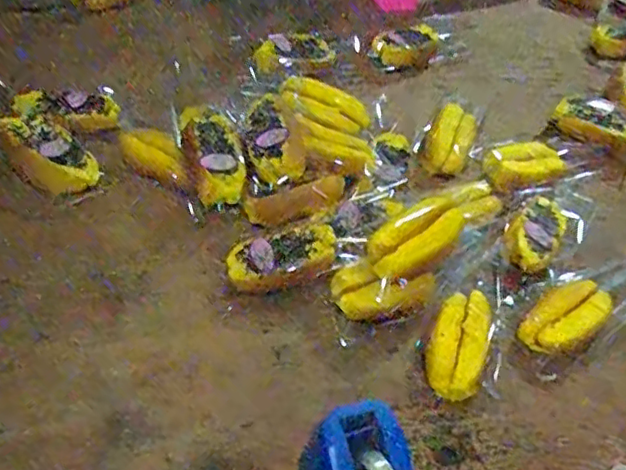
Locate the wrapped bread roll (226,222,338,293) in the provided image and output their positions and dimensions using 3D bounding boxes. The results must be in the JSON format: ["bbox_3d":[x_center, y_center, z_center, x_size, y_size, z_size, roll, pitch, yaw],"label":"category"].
[{"bbox_3d":[-0.036,0.024,0.707,0.125,0.046,0.076,-24,59,-26],"label":"wrapped bread roll"}]

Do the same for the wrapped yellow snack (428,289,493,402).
[{"bbox_3d":[0.157,0.116,0.677,0.061,0.049,0.129,17,51,7],"label":"wrapped yellow snack"}]

